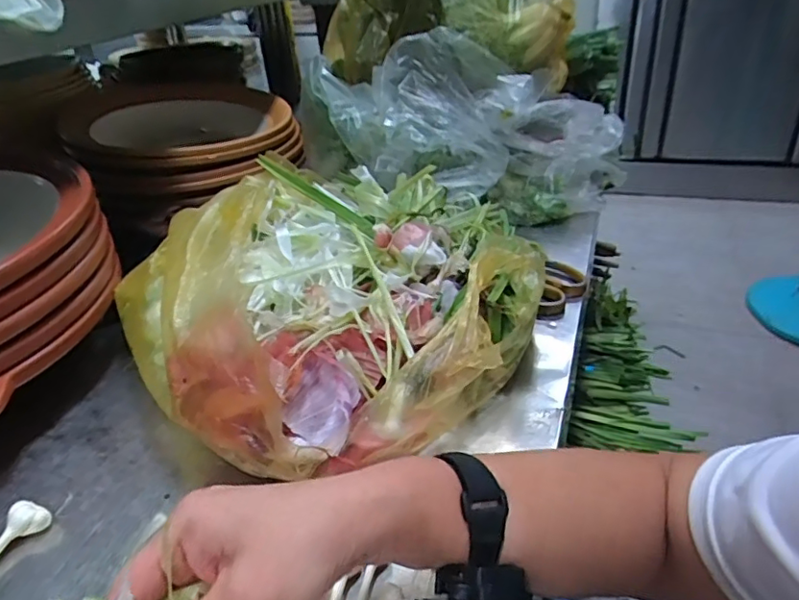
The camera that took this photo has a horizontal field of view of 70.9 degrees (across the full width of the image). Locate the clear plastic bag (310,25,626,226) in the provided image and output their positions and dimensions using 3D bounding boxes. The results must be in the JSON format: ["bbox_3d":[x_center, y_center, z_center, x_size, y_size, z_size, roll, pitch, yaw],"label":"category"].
[{"bbox_3d":[0.088,-0.220,0.716,0.423,0.182,0.117,16,33,-5],"label":"clear plastic bag"}]

